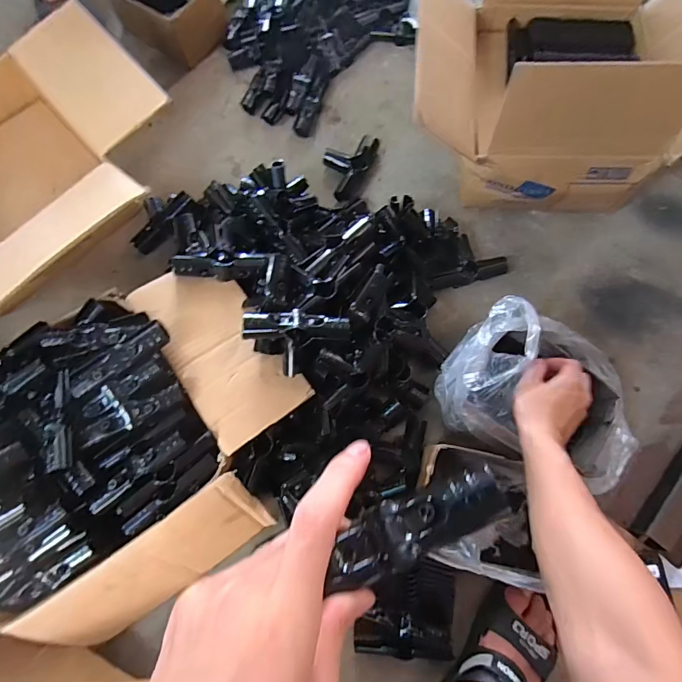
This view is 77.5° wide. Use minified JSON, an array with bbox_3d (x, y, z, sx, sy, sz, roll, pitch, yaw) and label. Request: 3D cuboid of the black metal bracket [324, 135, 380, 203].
[{"bbox_3d":[0.012,-0.323,0.776,0.080,0.031,0.128,21,76,5],"label":"black metal bracket"}]

